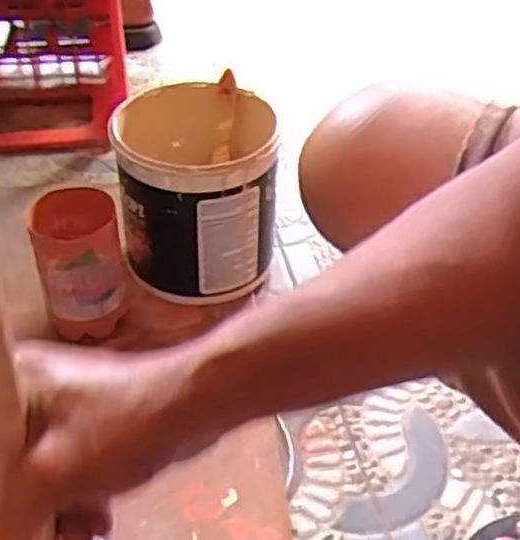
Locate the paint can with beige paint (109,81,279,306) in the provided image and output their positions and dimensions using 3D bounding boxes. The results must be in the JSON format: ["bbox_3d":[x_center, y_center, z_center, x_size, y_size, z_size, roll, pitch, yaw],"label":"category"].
[{"bbox_3d":[-0.071,-0.081,0.860,0.166,0.193,0.167,2,41,-2],"label":"paint can with beige paint"}]

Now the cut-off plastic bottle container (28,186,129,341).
[{"bbox_3d":[-0.184,0.001,0.787,0.079,0.151,0.093,-9,42,-14],"label":"cut-off plastic bottle container"}]

